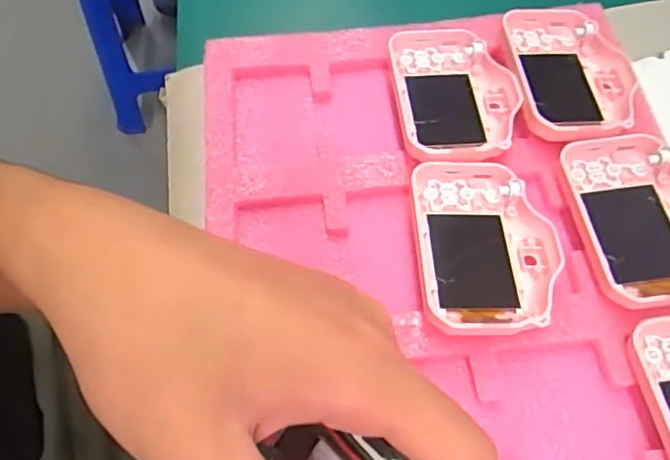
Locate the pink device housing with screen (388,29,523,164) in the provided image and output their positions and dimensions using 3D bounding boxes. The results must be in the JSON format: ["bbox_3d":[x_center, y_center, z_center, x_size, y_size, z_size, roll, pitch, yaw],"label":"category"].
[{"bbox_3d":[0.063,-0.070,0.306,0.059,0.014,0.086,-4,59,-3],"label":"pink device housing with screen"}]

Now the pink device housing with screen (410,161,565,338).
[{"bbox_3d":[0.068,0.006,0.262,0.062,0.014,0.084,-1,59,-1],"label":"pink device housing with screen"}]

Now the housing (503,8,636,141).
[{"bbox_3d":[0.125,-0.082,0.311,0.061,0.014,0.087,-3,59,-2],"label":"housing"}]

